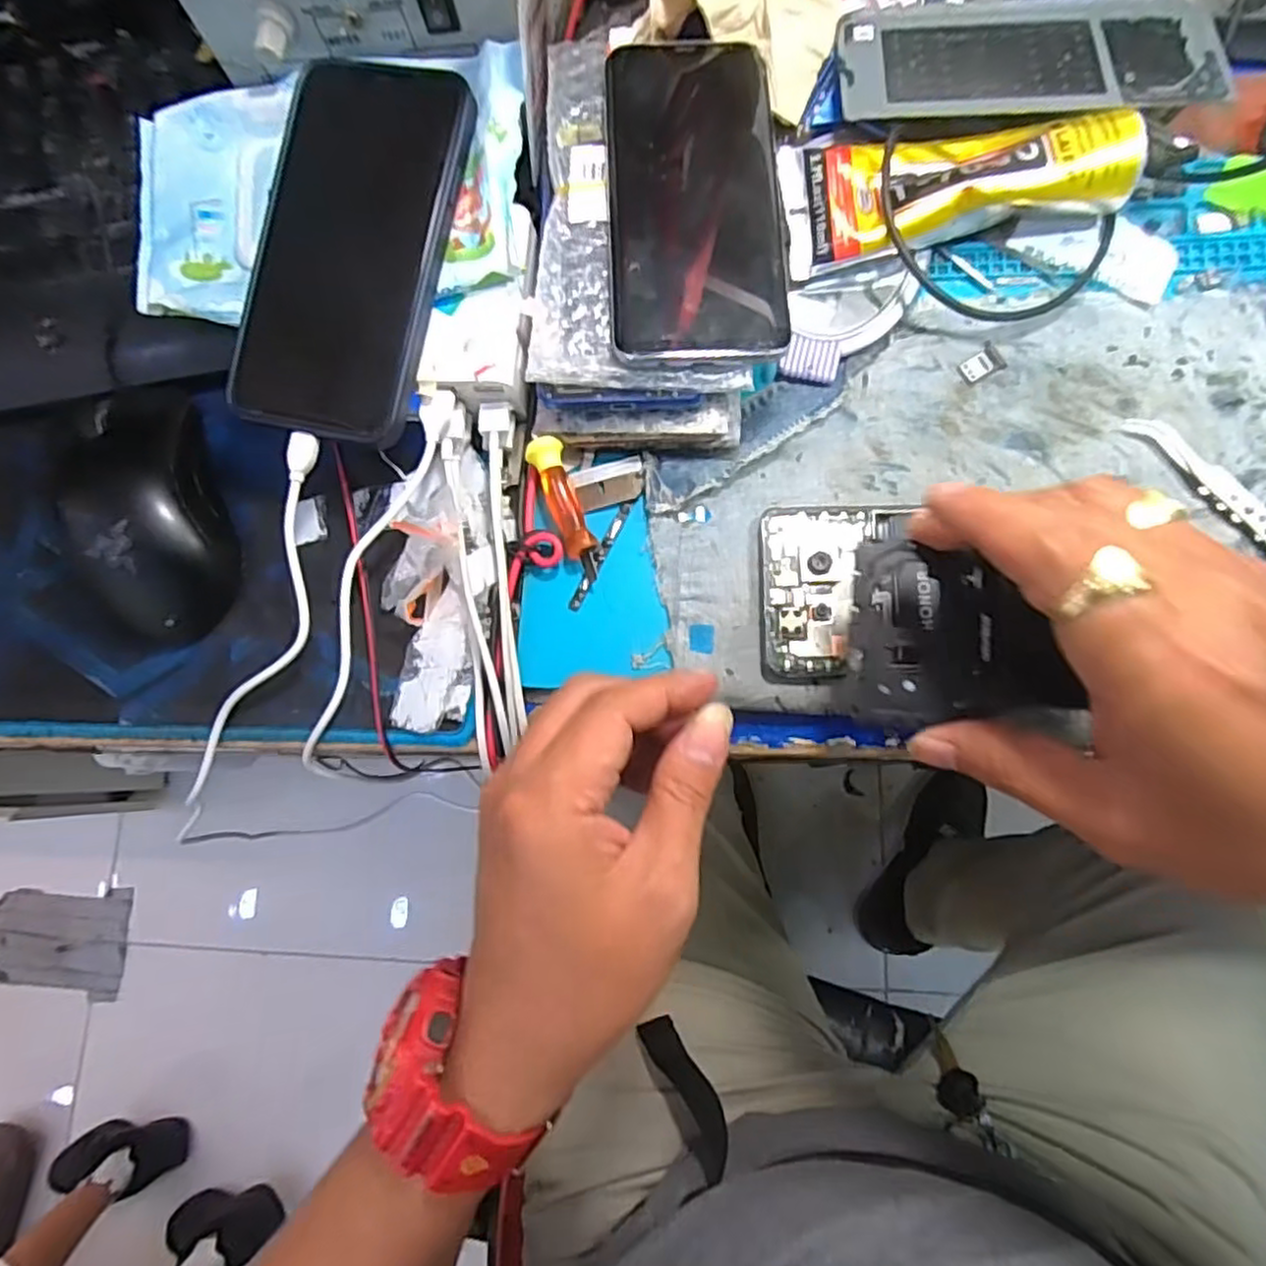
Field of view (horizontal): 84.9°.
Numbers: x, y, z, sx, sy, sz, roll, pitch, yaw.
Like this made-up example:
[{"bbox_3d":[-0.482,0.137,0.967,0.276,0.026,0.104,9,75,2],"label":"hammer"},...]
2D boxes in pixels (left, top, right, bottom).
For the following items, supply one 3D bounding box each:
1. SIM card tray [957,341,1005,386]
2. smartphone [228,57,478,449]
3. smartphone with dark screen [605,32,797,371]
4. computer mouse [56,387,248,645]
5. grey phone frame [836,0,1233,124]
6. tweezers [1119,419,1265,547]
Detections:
[{"bbox_3d":[0.155,-0.120,0.307,0.020,0.004,0.014,-35,78,-2],"label":"SIM card tray"},{"bbox_3d":[-0.123,-0.165,0.300,0.082,0.015,0.158,13,92,4],"label":"smartphone"},{"bbox_3d":[0.026,-0.189,0.297,0.073,0.005,0.159,-3,76,2],"label":"smartphone with dark screen"},{"bbox_3d":[-0.225,-0.056,0.319,0.062,0.033,0.117,-15,79,3],"label":"computer mouse"},{"bbox_3d":[0.171,-0.253,0.303,0.155,0.005,0.071,2,70,6],"label":"grey phone frame"},{"bbox_3d":[0.251,-0.049,0.282,0.012,0.016,0.115,-39,78,-3],"label":"tweezers"}]

